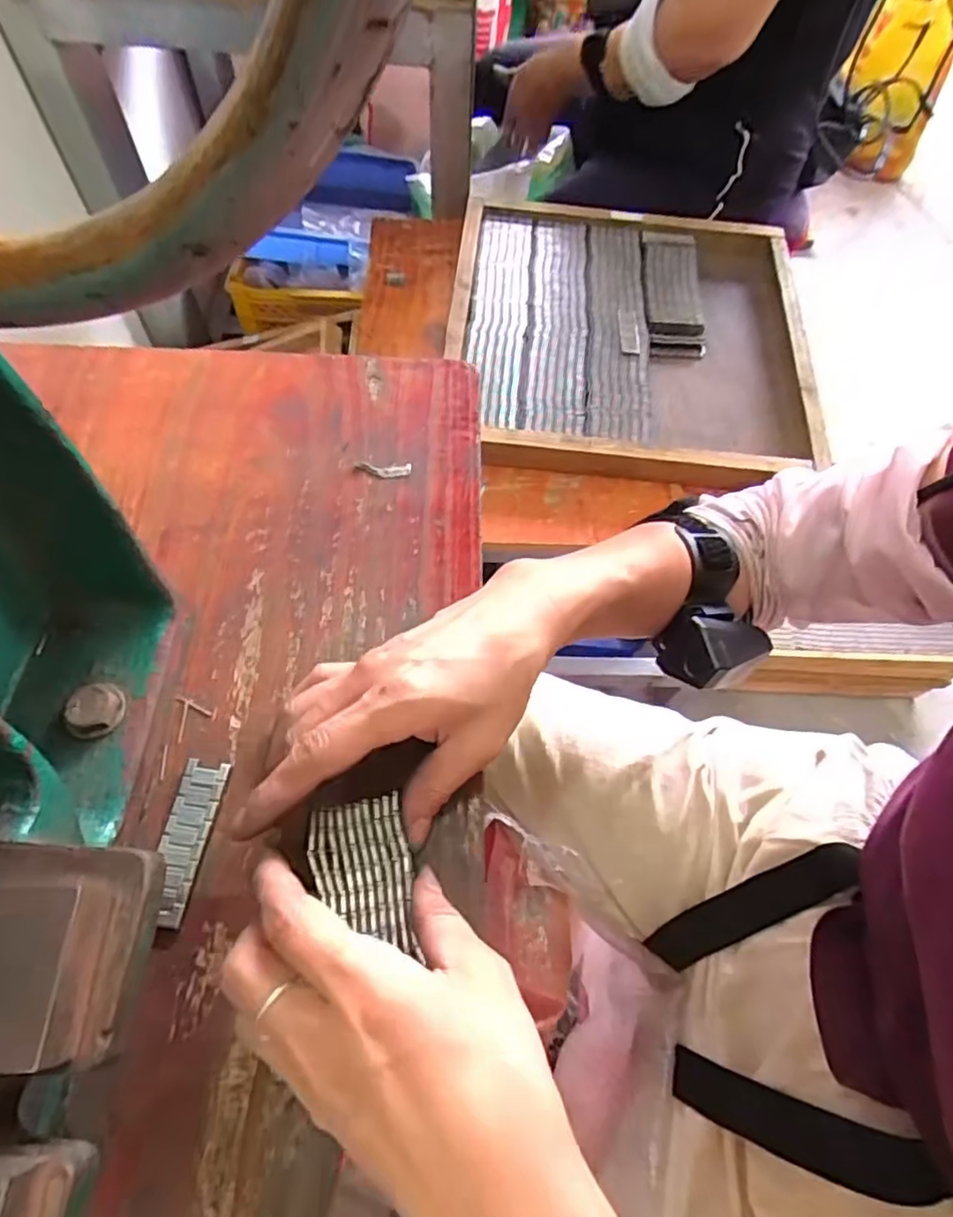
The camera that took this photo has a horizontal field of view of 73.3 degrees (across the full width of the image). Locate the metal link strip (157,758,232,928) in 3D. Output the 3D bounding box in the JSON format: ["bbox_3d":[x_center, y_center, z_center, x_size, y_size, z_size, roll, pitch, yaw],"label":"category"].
[{"bbox_3d":[-0.124,0.098,0.273,0.020,0.004,0.065,8,63,0],"label":"metal link strip"}]

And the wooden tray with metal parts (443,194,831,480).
[{"bbox_3d":[0.170,-0.308,0.723,0.391,0.048,0.387,7,63,0],"label":"wooden tray with metal parts"}]

